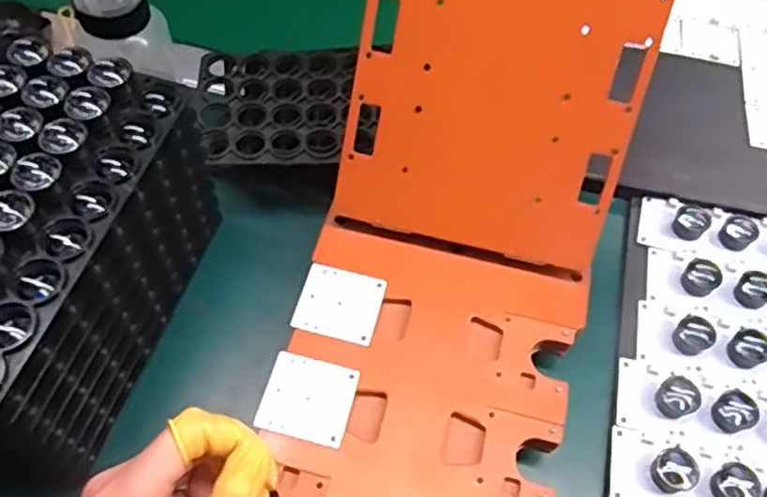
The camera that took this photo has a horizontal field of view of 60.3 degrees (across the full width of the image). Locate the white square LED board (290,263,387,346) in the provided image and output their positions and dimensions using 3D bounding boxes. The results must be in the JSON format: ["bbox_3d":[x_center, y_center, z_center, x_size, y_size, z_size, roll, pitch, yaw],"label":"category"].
[{"bbox_3d":[-0.026,0.032,0.392,0.047,0.004,0.044,13,60,5],"label":"white square LED board"}]

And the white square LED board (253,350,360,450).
[{"bbox_3d":[-0.041,0.082,0.361,0.047,0.004,0.045,14,59,5],"label":"white square LED board"}]

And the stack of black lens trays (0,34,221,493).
[{"bbox_3d":[-0.178,0.013,0.351,0.097,0.132,0.199,13,60,5],"label":"stack of black lens trays"}]

